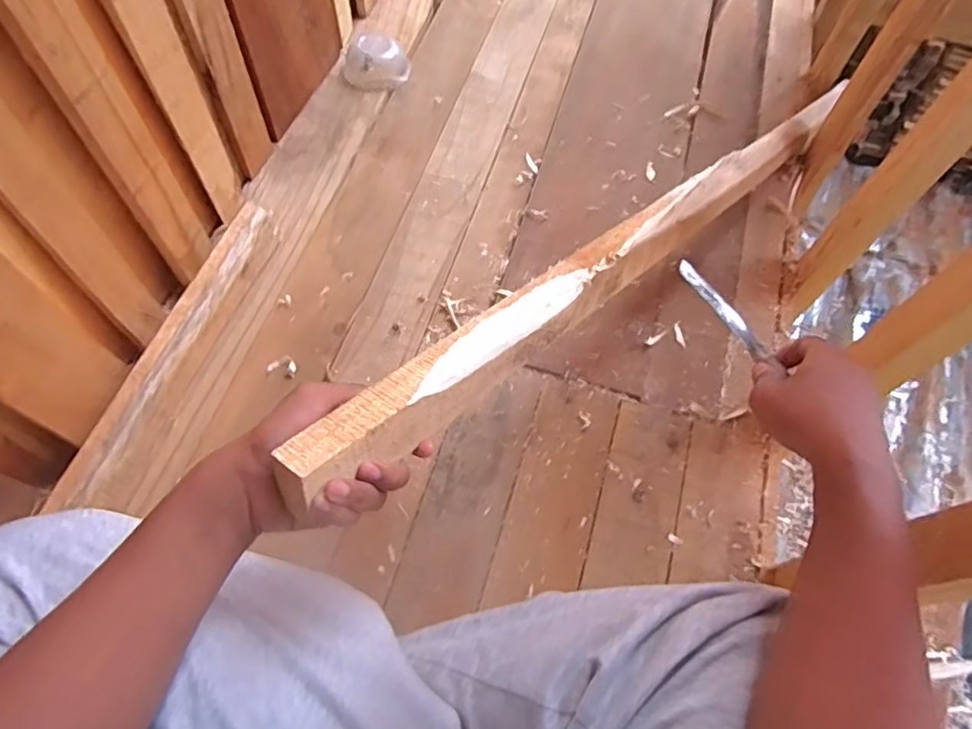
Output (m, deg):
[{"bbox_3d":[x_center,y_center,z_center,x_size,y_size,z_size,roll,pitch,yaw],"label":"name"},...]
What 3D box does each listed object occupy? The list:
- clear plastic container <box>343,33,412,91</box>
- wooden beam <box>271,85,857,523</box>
[{"bbox_3d":[-0.163,-0.449,0.903,0.099,0.041,0.082,-5,64,-6],"label":"clear plastic container"},{"bbox_3d":[0.176,-0.141,0.633,0.044,0.032,0.896,43,54,16],"label":"wooden beam"}]

